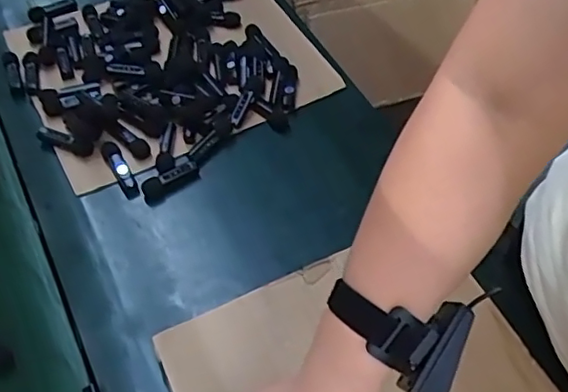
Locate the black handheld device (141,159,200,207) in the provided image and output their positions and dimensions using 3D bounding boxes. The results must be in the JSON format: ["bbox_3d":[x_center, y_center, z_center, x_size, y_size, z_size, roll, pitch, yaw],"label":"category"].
[{"bbox_3d":[-0.124,-0.015,0.645,0.066,0.019,0.023,-28,62,-16],"label":"black handheld device"}]

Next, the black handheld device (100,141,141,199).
[{"bbox_3d":[-0.182,-0.033,0.647,0.020,0.018,0.074,-28,62,-16],"label":"black handheld device"}]

